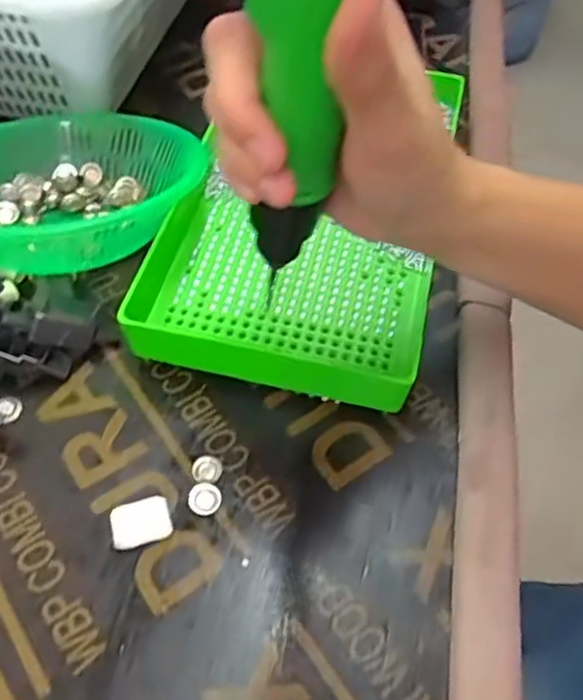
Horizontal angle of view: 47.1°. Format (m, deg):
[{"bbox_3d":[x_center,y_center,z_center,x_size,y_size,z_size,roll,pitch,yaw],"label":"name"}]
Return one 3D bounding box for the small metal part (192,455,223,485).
[{"bbox_3d":[-0.041,0.057,0.325,0.014,0.004,0.014,2,57,-1],"label":"small metal part"}]

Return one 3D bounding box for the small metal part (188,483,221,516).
[{"bbox_3d":[-0.041,0.070,0.317,0.015,0.004,0.016,15,57,7],"label":"small metal part"}]

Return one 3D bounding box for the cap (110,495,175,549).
[{"bbox_3d":[-0.069,0.079,0.306,0.027,0.010,0.019,-14,58,-11],"label":"cap"}]

